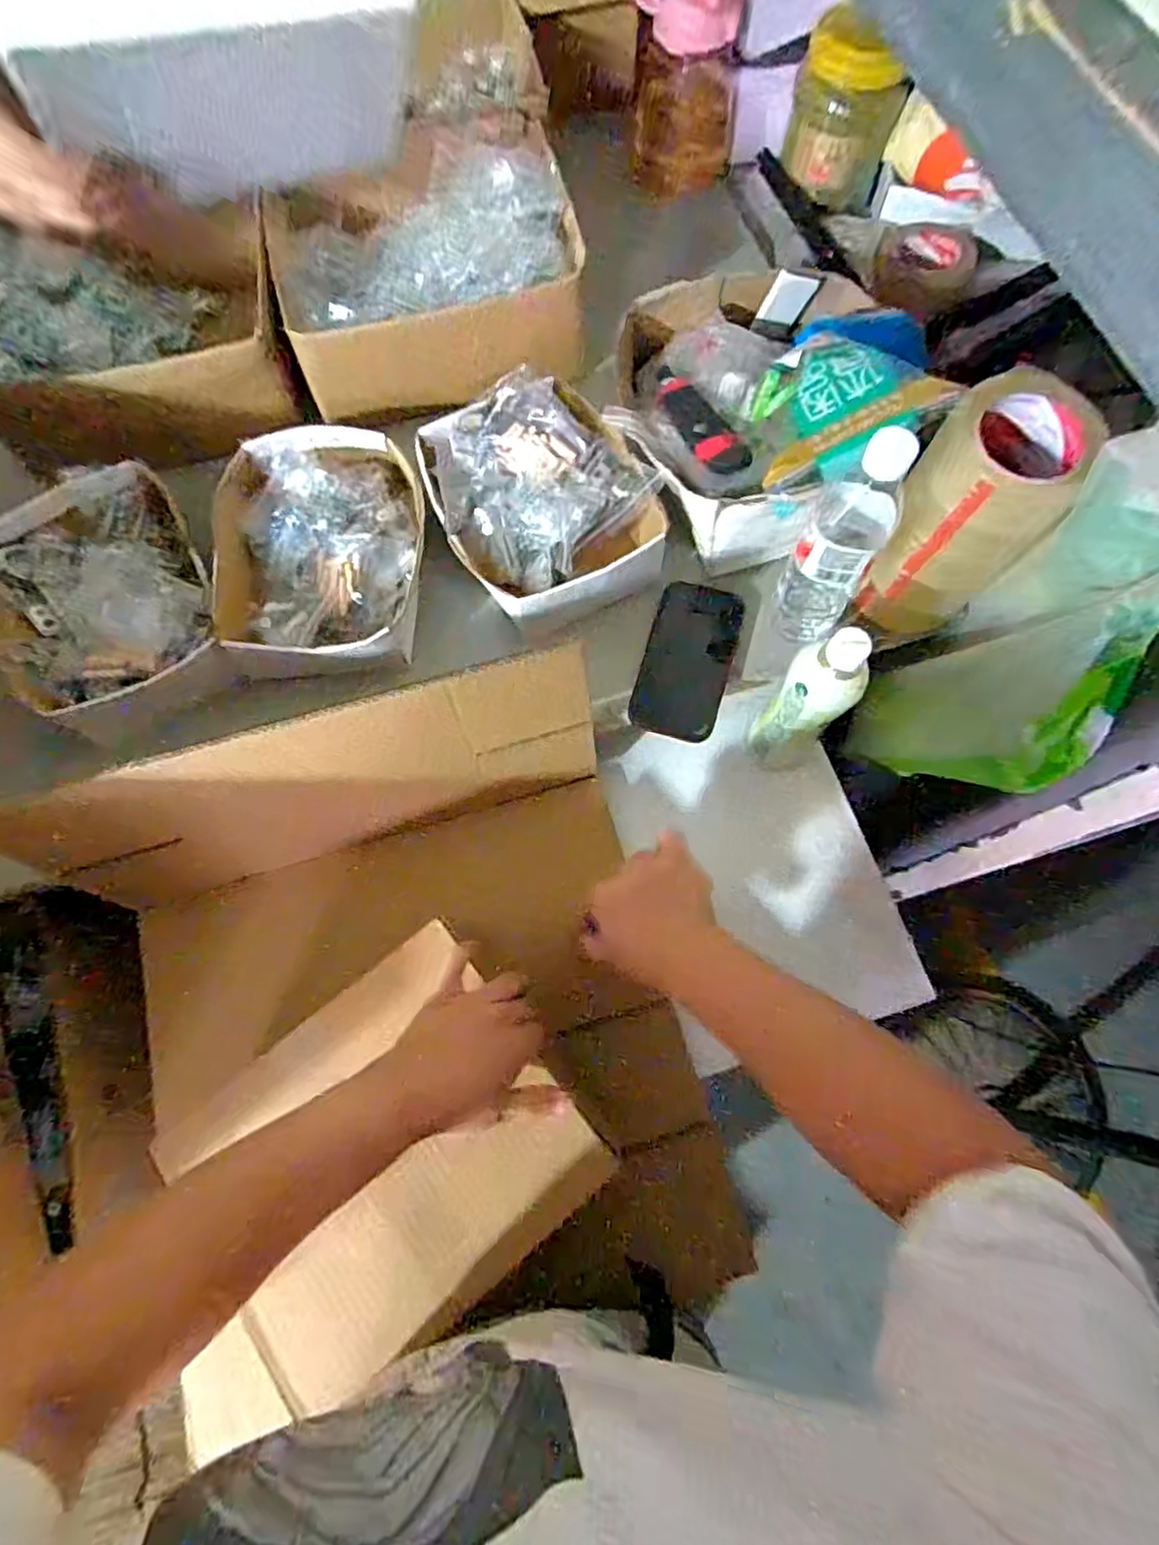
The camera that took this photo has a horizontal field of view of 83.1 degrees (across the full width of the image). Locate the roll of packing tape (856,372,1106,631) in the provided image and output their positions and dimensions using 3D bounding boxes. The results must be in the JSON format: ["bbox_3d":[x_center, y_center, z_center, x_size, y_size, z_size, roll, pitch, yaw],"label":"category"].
[{"bbox_3d":[0.327,-0.215,0.564,0.108,0.226,0.102,0,71,1],"label":"roll of packing tape"}]

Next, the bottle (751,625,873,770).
[{"bbox_3d":[0.206,-0.059,0.600,0.058,0.202,0.050,36,75,12],"label":"bottle"}]

